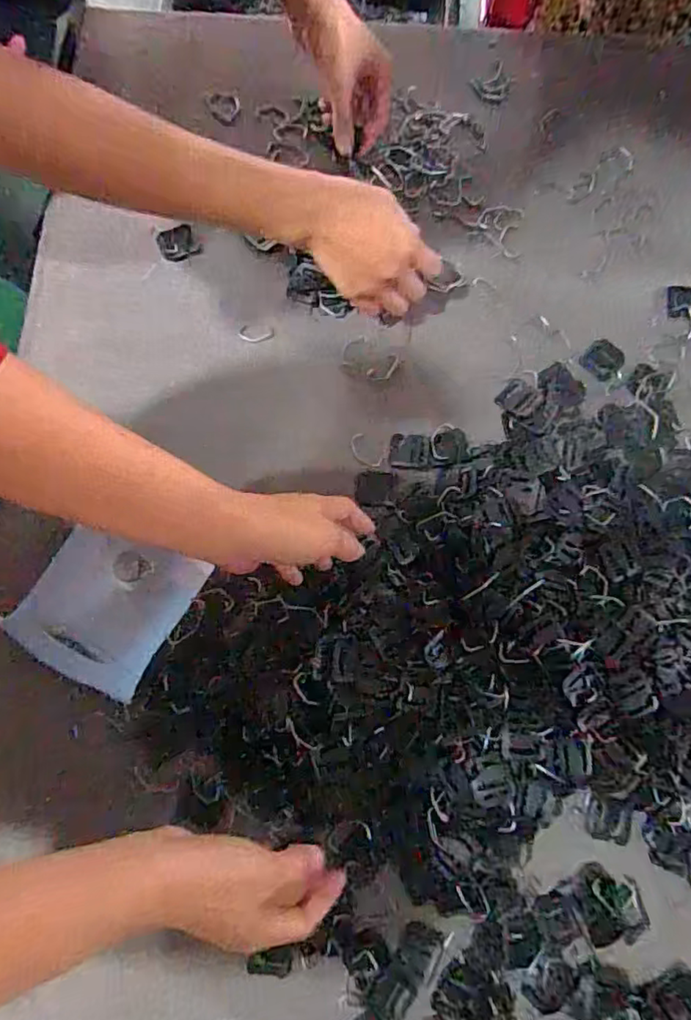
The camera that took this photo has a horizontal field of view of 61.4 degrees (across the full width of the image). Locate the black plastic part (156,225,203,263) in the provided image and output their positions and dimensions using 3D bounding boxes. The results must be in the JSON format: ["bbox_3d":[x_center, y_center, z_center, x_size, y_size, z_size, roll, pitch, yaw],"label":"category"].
[{"bbox_3d":[-0.160,-0.255,0.551,0.036,0.009,0.037,-24,79,-5],"label":"black plastic part"}]

